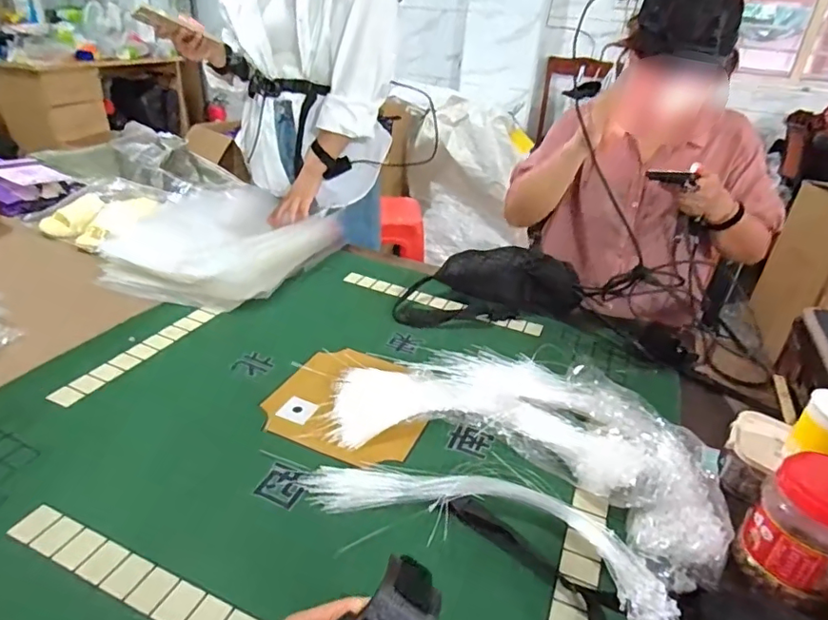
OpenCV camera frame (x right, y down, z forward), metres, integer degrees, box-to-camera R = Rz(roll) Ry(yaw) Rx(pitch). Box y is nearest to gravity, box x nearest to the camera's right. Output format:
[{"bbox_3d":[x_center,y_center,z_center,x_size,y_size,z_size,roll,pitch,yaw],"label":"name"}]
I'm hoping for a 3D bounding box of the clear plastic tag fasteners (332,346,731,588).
[{"bbox_3d":[0.142,0.147,0.702,0.487,0.050,0.286,19,33,25],"label":"clear plastic tag fasteners"}]

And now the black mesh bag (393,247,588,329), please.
[{"bbox_3d":[0.132,-0.049,1.012,0.341,0.104,0.137,-3,30,-12],"label":"black mesh bag"}]

